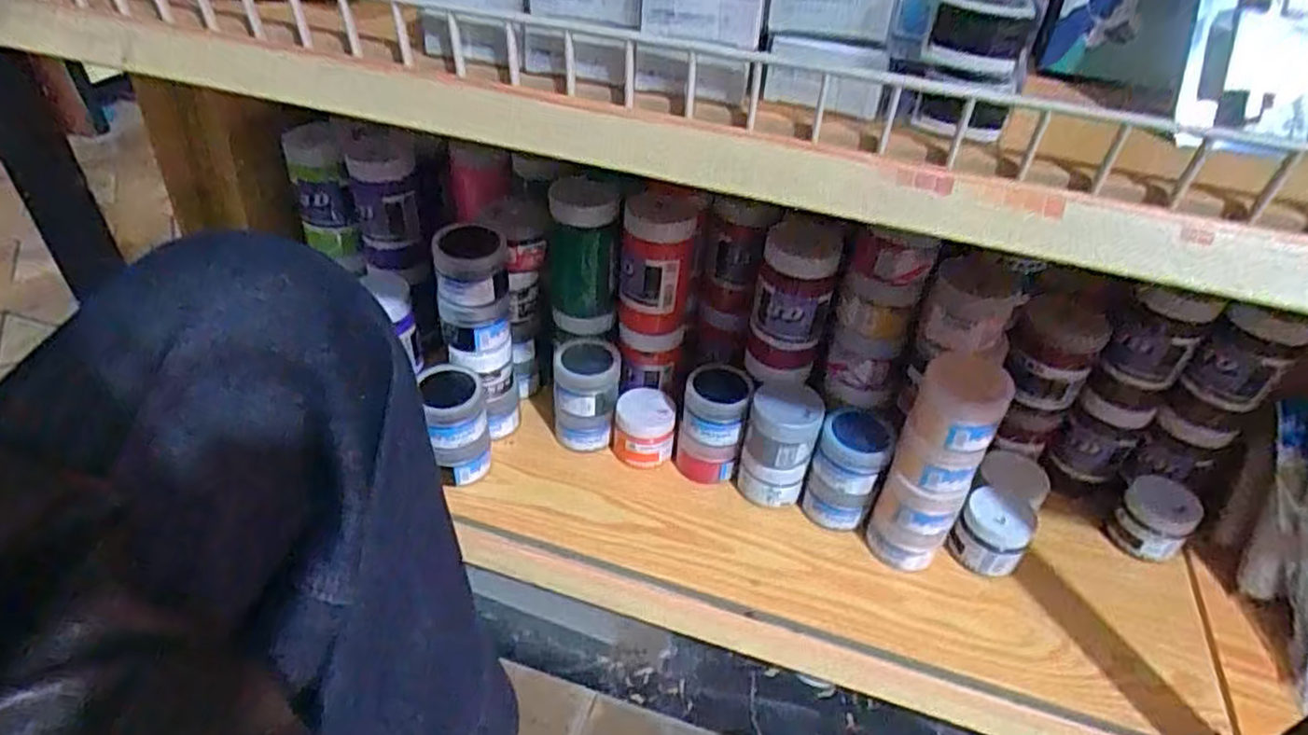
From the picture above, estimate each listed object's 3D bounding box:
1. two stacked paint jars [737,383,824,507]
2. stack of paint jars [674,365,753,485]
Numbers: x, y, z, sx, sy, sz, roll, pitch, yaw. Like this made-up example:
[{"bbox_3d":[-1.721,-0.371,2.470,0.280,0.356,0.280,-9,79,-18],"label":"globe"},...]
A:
[{"bbox_3d":[0.111,0.066,0.656,0.058,0.111,0.066,11,41,9],"label":"two stacked paint jars"},{"bbox_3d":[0.054,0.052,0.672,0.055,0.101,0.053,13,41,11],"label":"stack of paint jars"}]

